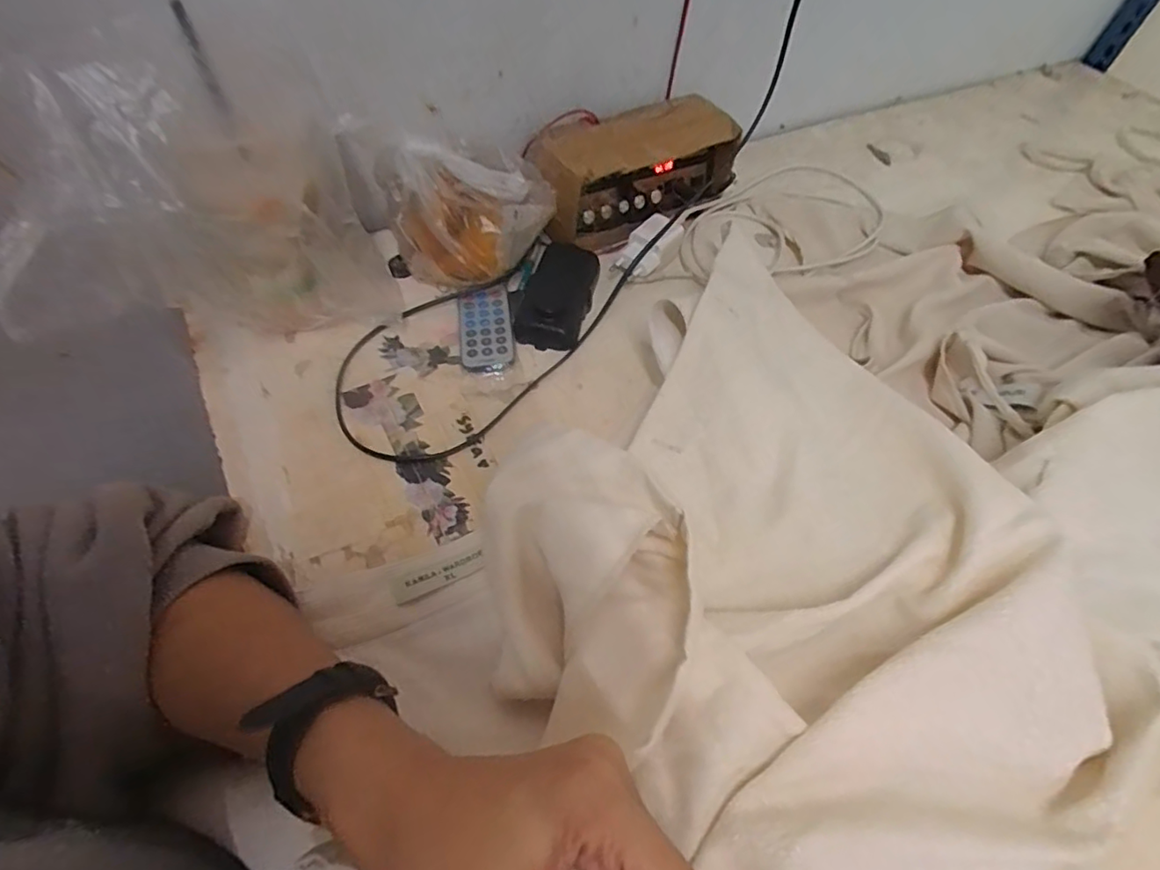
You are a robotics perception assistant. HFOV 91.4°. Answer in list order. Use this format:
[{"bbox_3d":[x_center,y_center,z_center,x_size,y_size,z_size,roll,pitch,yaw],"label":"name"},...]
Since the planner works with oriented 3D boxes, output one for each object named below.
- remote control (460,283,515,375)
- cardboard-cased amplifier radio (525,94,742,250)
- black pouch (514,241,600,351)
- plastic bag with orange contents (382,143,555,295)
[{"bbox_3d":[-0.073,-0.082,0.438,0.039,0.012,0.081,-5,56,-8],"label":"remote control"},{"bbox_3d":[0.048,-0.236,0.511,0.186,0.085,0.089,-20,59,-17],"label":"cardboard-cased amplifier radio"},{"bbox_3d":[-0.018,-0.117,0.467,0.056,0.029,0.111,11,55,3],"label":"black pouch"},{"bbox_3d":[-0.083,-0.173,0.450,0.130,0.092,0.070,-8,56,-10],"label":"plastic bag with orange contents"}]

